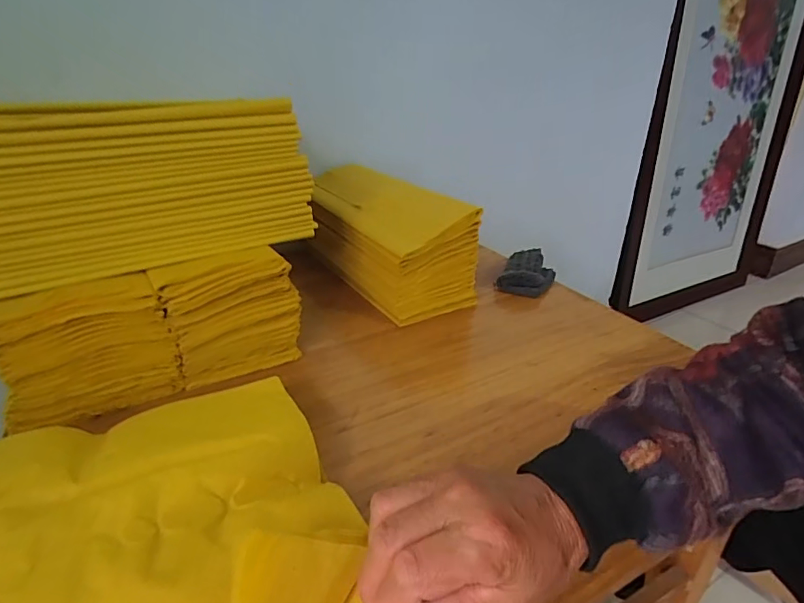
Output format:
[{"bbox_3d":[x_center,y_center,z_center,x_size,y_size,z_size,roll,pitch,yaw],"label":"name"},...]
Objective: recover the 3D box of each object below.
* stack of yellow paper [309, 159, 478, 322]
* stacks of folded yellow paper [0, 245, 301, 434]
[{"bbox_3d":[-0.029,-0.097,0.709,0.132,0.140,0.304,-16,32,-31],"label":"stack of yellow paper"},{"bbox_3d":[-0.233,0.025,0.476,0.255,0.122,0.056,-13,30,-27],"label":"stacks of folded yellow paper"}]

